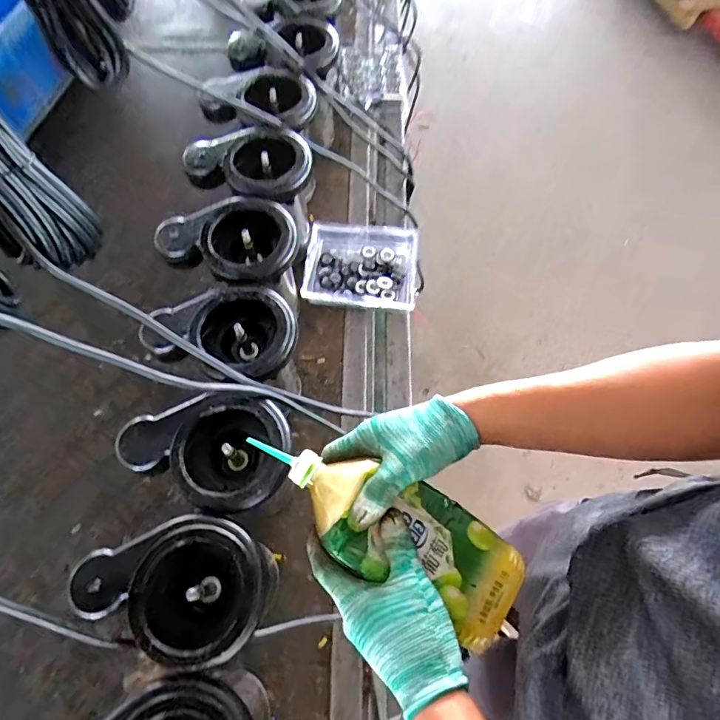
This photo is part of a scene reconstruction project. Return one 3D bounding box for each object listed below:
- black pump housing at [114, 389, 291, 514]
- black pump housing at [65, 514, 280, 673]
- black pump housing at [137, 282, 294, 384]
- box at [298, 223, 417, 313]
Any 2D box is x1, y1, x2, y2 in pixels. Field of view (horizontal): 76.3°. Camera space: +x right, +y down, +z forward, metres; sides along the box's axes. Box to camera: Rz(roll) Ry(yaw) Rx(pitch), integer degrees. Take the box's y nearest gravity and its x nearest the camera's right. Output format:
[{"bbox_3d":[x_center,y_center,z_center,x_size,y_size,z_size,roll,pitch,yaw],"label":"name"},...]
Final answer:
[{"bbox_3d":[-0.154,0.099,0.471,0.170,0.070,0.117,-6,66,-4],"label":"black pump housing"},{"bbox_3d":[-0.164,0.199,0.422,0.163,0.054,0.113,23,67,9],"label":"black pump housing"},{"bbox_3d":[-0.156,-0.027,0.527,0.171,0.057,0.124,10,66,4],"label":"black pump housing"},{"bbox_3d":[0.003,-0.150,0.737,0.173,0.046,0.148,8,66,2],"label":"box"}]

